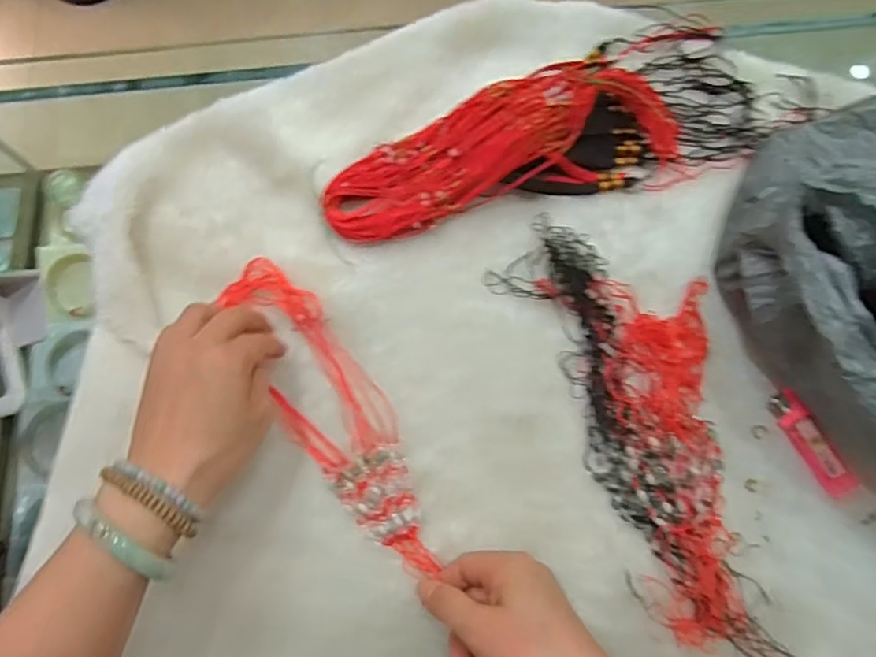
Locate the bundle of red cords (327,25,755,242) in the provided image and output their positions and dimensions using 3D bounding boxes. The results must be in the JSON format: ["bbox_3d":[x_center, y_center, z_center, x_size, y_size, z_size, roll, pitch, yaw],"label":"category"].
[{"bbox_3d":[0.078,-0.163,0.489,0.349,0.047,0.129,-13,76,-3],"label":"bundle of red cords"}]

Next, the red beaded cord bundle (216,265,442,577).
[{"bbox_3d":[-0.075,0.059,0.453,0.068,0.013,0.252,-29,78,-7],"label":"red beaded cord bundle"}]

